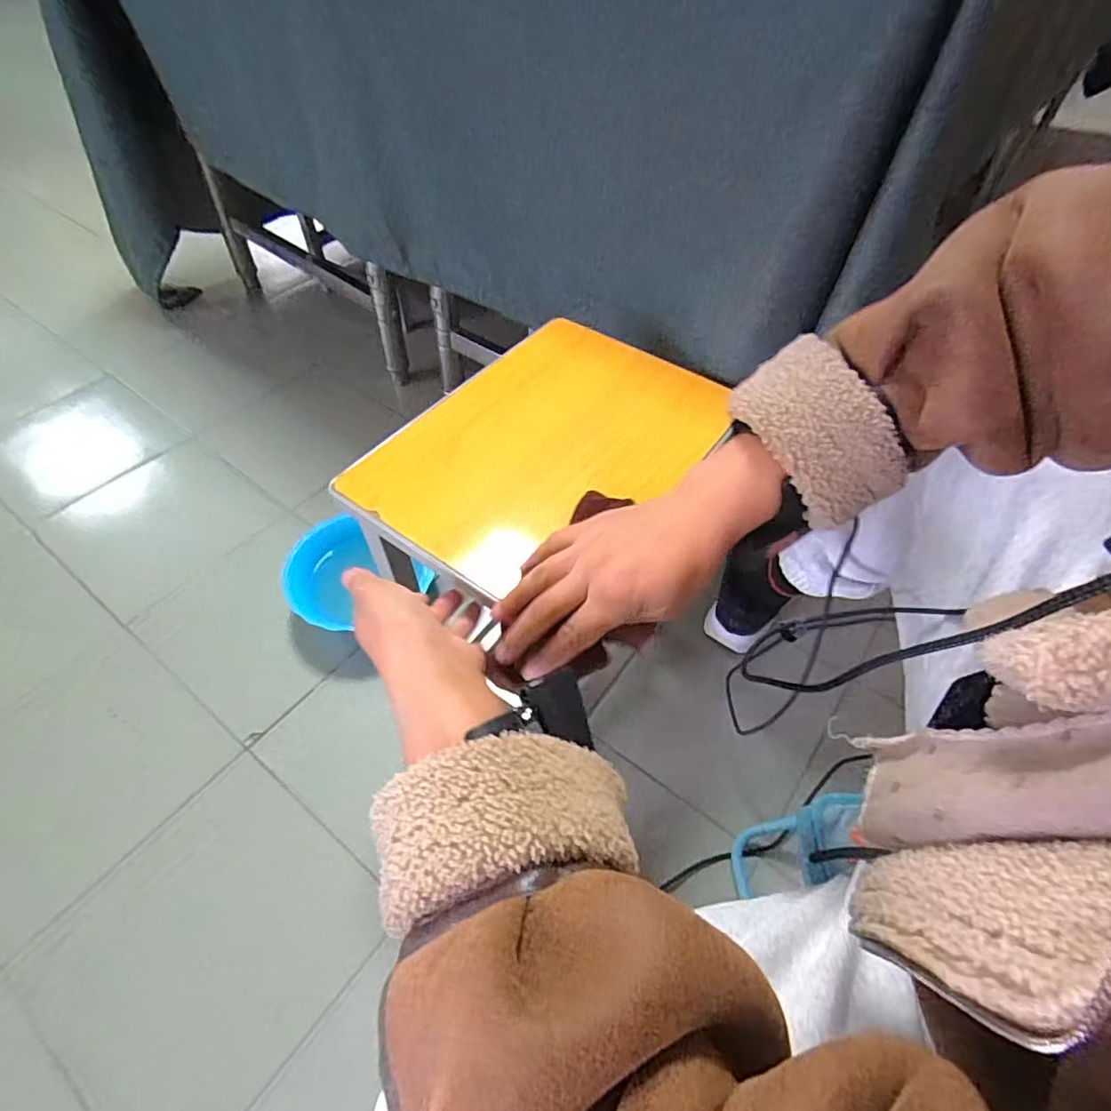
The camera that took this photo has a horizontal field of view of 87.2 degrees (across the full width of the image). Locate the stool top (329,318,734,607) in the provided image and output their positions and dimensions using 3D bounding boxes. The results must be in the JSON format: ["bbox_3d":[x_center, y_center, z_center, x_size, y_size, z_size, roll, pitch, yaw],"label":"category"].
[{"bbox_3d":[-0.006,-0.095,0.513,0.216,0.027,0.335,32,57,20],"label":"stool top"}]

